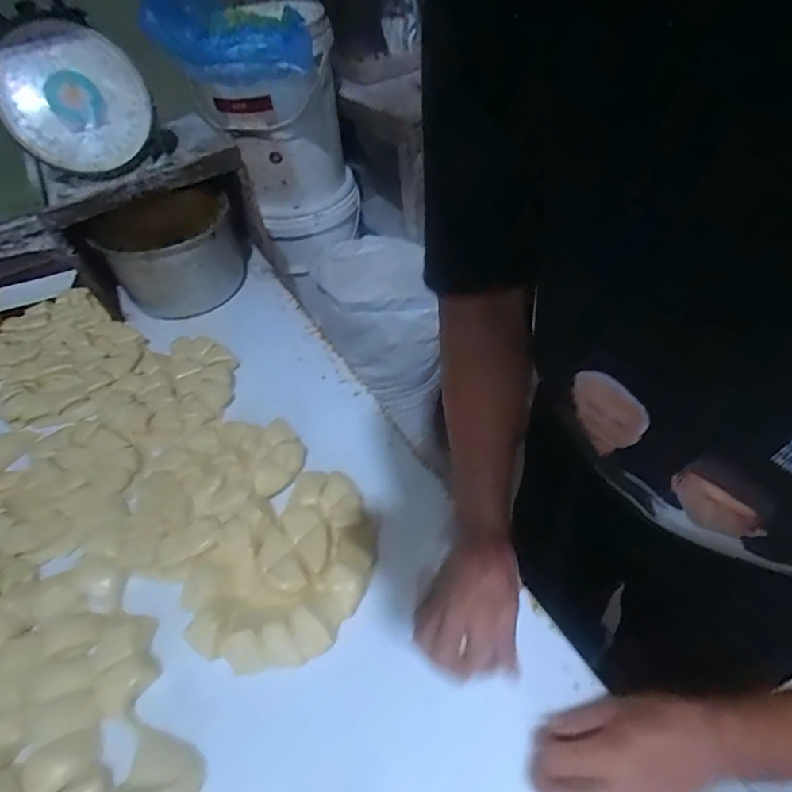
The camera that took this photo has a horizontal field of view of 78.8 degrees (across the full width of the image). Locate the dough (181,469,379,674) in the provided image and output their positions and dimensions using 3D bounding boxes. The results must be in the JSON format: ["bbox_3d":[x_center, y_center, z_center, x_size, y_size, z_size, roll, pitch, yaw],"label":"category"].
[{"bbox_3d":[-0.117,0.178,0.528,0.173,0.027,0.220,17,52,20],"label":"dough"}]

